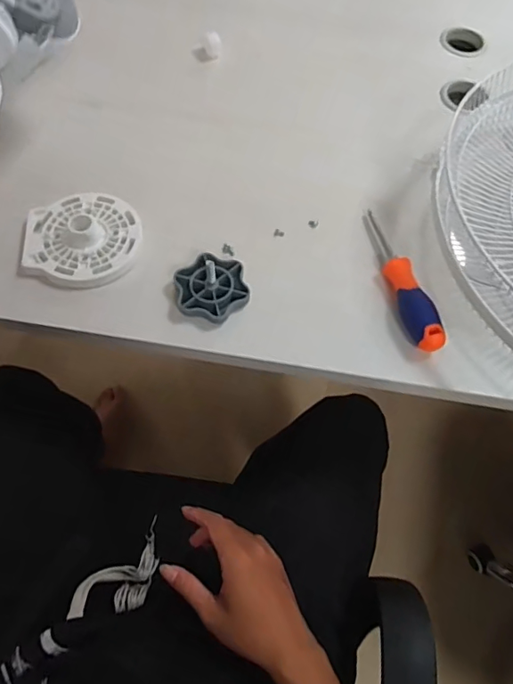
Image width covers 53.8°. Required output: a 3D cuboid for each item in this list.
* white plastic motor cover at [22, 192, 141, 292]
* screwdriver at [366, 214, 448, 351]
[{"bbox_3d":[-0.186,-0.110,0.540,0.121,0.033,0.110,-15,65,-10],"label":"white plastic motor cover"},{"bbox_3d":[0.150,-0.071,0.529,0.029,0.029,0.181,-11,64,-8],"label":"screwdriver"}]

